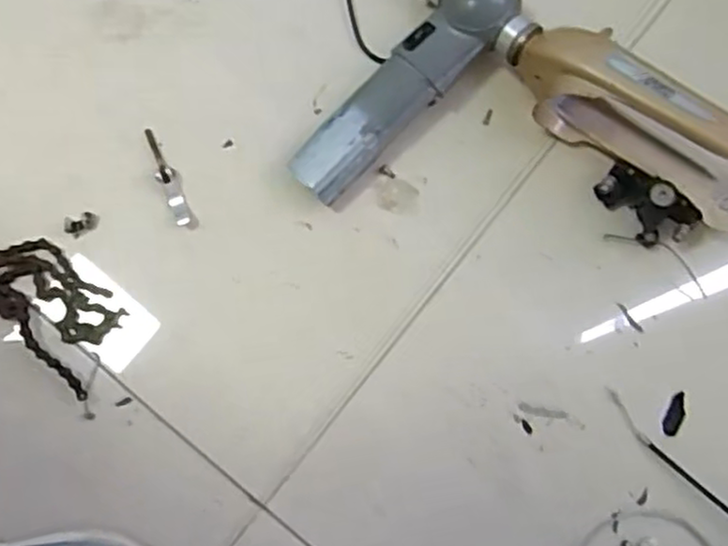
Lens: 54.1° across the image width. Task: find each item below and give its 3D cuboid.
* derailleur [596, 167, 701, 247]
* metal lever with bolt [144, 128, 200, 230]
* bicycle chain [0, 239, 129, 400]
[{"bbox_3d":[0.244,-0.058,0.618,0.082,0.045,0.044,37,79,7],"label":"derailleur"},{"bbox_3d":[-0.177,-0.085,0.644,0.017,0.009,0.104,-25,79,-6],"label":"metal lever with bolt"},{"bbox_3d":[-0.271,0.027,0.615,0.144,0.011,0.076,40,80,7],"label":"bicycle chain"}]

